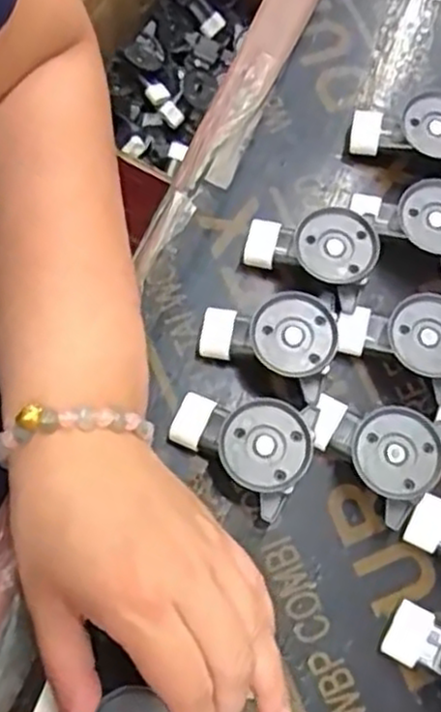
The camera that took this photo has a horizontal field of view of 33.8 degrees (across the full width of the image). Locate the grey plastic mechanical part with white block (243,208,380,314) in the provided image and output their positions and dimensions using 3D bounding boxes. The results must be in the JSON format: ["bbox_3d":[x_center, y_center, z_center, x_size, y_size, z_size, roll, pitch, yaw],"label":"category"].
[{"bbox_3d":[0.048,-0.057,0.385,0.066,0.026,0.043,28,71,5],"label":"grey plastic mechanical part with white block"}]

